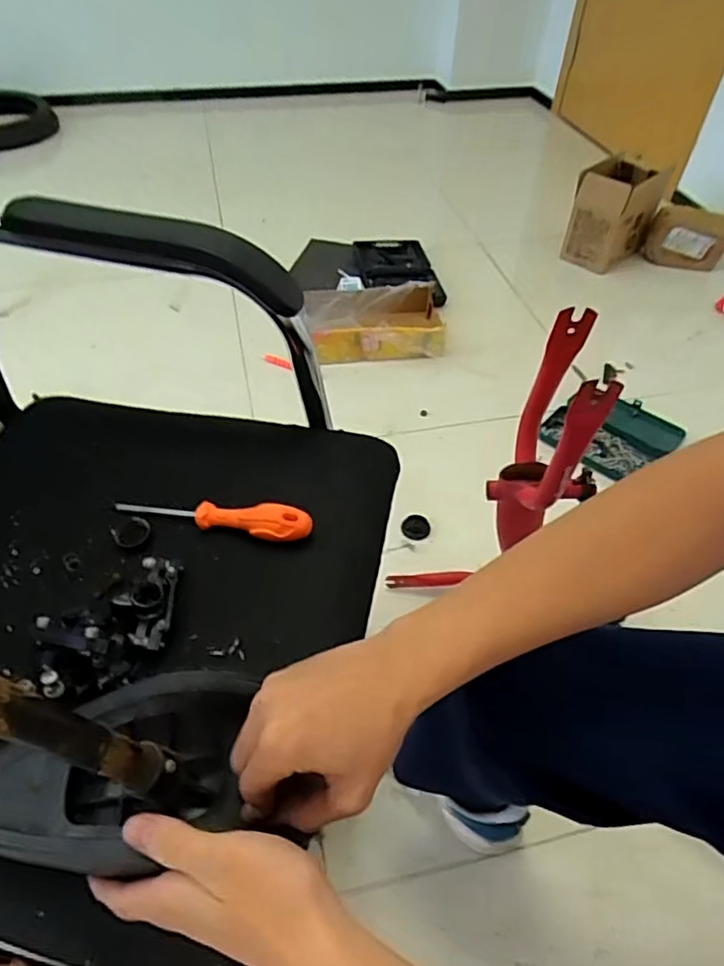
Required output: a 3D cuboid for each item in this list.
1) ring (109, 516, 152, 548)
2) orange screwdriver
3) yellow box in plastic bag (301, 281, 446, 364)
[{"bbox_3d":[-0.212,0.045,0.546,0.034,0.009,0.039,-23,56,-22],"label":"ring"},{"bbox_3d":[-0.139,0.030,0.544,0.186,0.037,0.029,7,49,5],"label":"orange screwdriver"},{"bbox_3d":[0.032,-0.408,1.525,0.365,0.136,0.211,-6,49,-7],"label":"yellow box in plastic bag"}]

